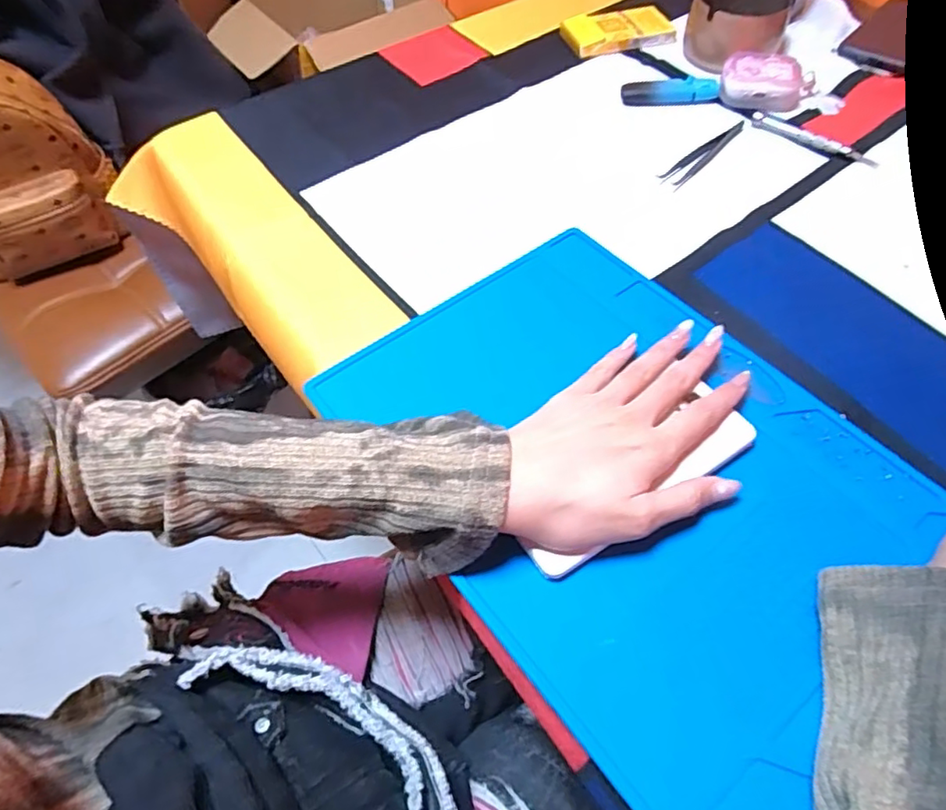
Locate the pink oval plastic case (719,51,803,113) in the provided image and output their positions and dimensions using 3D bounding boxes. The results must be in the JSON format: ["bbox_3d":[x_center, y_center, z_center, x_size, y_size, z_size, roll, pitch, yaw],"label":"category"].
[{"bbox_3d":[0.253,-0.284,0.529,0.067,0.026,0.048,19,59,15],"label":"pink oval plastic case"}]

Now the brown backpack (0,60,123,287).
[{"bbox_3d":[-0.607,-0.292,0.791,0.226,0.264,0.103,-33,60,-18],"label":"brown backpack"}]

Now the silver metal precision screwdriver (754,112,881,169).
[{"bbox_3d":[0.278,-0.217,0.492,0.103,0.010,0.012,35,65,23],"label":"silver metal precision screwdriver"}]

